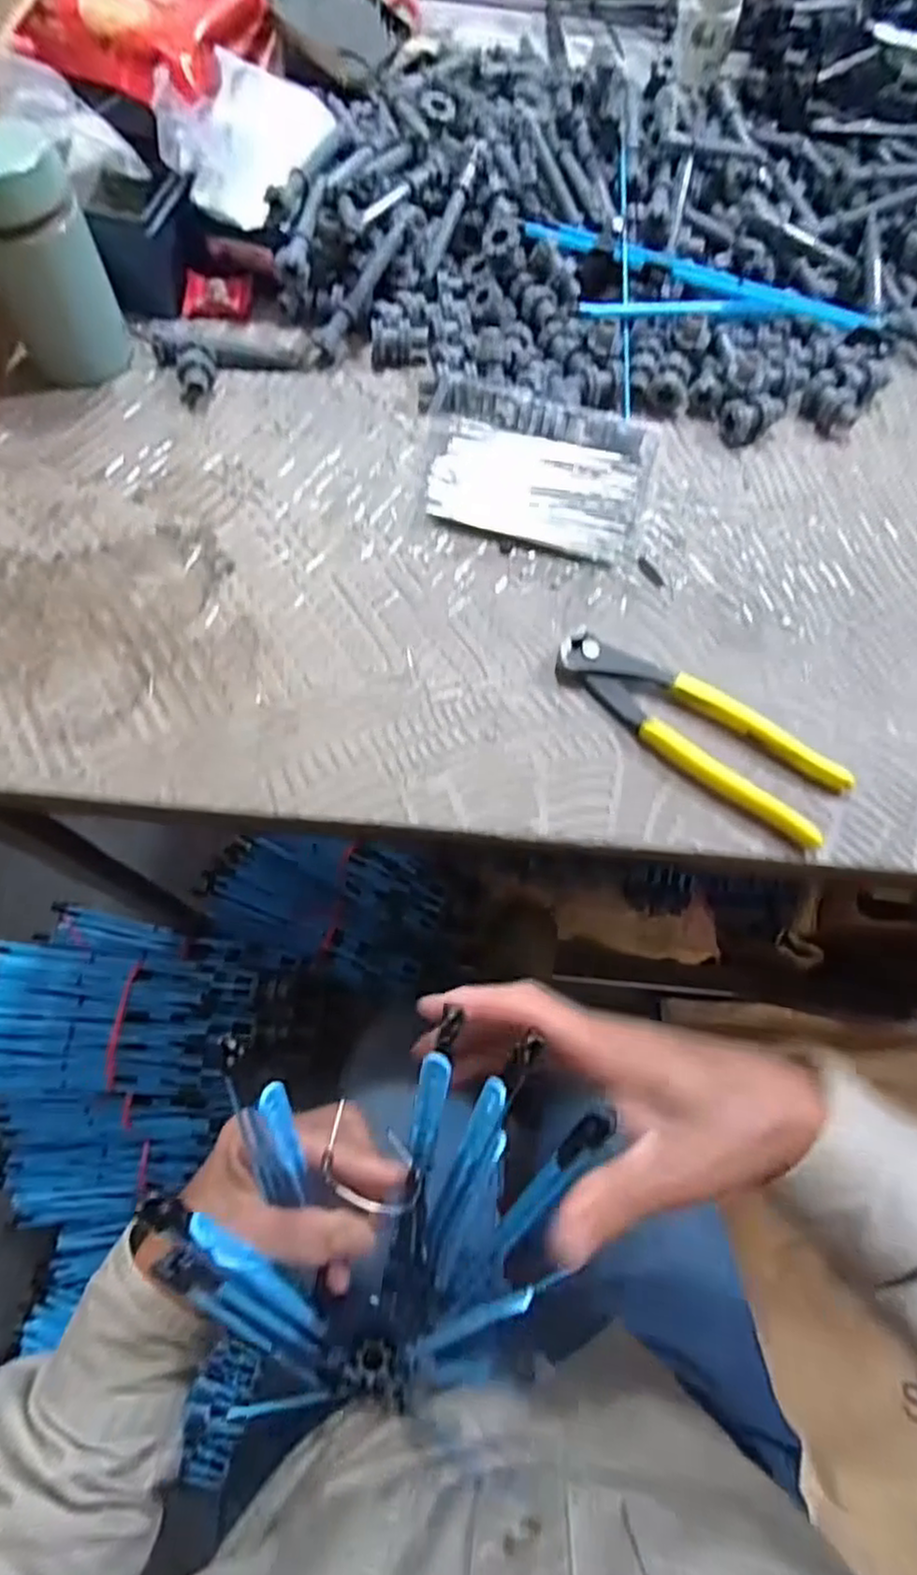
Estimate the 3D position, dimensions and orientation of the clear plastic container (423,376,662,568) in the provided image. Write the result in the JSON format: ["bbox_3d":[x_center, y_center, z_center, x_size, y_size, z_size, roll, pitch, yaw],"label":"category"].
[{"bbox_3d":[0.048,-0.201,0.445,0.141,0.019,0.103,16,69,4],"label":"clear plastic container"}]

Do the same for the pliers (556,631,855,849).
[{"bbox_3d":[0.129,-0.033,0.386,0.164,0.015,0.050,35,71,11],"label":"pliers"}]

